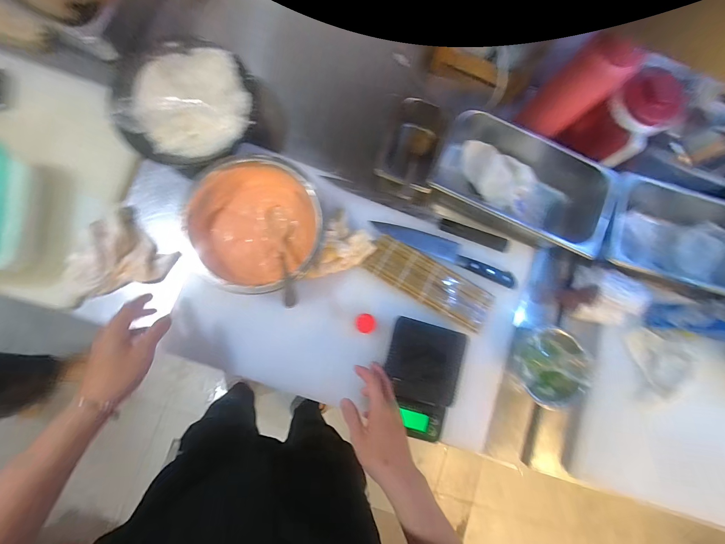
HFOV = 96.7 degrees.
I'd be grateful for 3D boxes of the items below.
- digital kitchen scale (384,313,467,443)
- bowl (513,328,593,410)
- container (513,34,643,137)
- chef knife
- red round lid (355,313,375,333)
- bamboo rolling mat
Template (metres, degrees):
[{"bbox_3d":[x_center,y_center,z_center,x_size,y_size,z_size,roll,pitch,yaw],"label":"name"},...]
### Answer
[{"bbox_3d":[0.104,0.192,0.576,0.129,0.026,0.196,16,82,-4],"label":"digital kitchen scale"},{"bbox_3d":[0.351,0.181,0.607,0.135,0.060,0.144,3,83,-6],"label":"bowl"},{"bbox_3d":[0.388,-0.337,0.596,0.067,0.215,0.093,-42,89,-9],"label":"container"},{"bbox_3d":[0.161,-0.042,0.627,0.284,0.017,0.044,21,81,-4],"label":"chef knife"},{"bbox_3d":[0.005,0.094,0.588,0.032,0.020,0.034,1,83,-6],"label":"red round lid"},{"bbox_3d":[0.127,0.019,0.606,0.243,0.015,0.081,30,81,-2],"label":"bamboo rolling mat"}]

